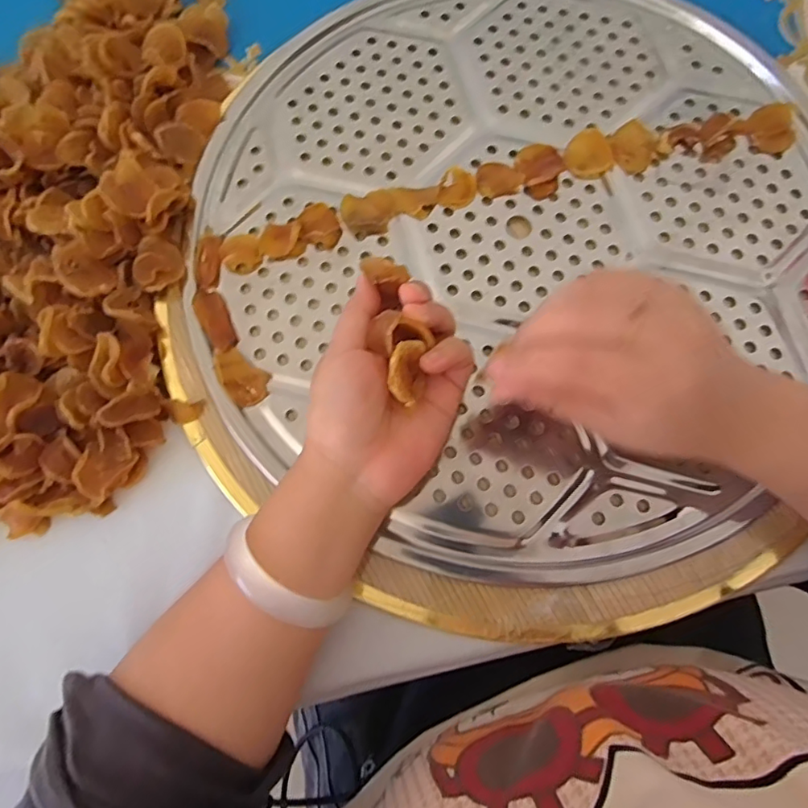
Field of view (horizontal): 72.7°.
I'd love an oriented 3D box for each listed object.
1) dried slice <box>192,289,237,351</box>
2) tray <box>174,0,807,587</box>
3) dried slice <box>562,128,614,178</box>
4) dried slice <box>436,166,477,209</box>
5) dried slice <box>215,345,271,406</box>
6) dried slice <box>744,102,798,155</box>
[{"bbox_3d":[-0.127,-0.058,0.367,0.018,0.010,0.045,-25,77,-4],"label":"dried slice"},{"bbox_3d":[0.076,-0.124,0.380,0.436,0.013,0.443,43,81,11],"label":"tray"},{"bbox_3d":[0.132,-0.177,0.389,0.034,0.011,0.031,0,76,2],"label":"dried slice"},{"bbox_3d":[0.037,-0.151,0.381,0.027,0.014,0.021,-1,76,2],"label":"dried slice"},{"bbox_3d":[-0.106,-0.020,0.355,0.026,0.012,0.040,-35,78,-6],"label":"dried slice"},{"bbox_3d":[0.266,-0.200,0.392,0.033,0.009,0.045,40,81,10],"label":"dried slice"}]

